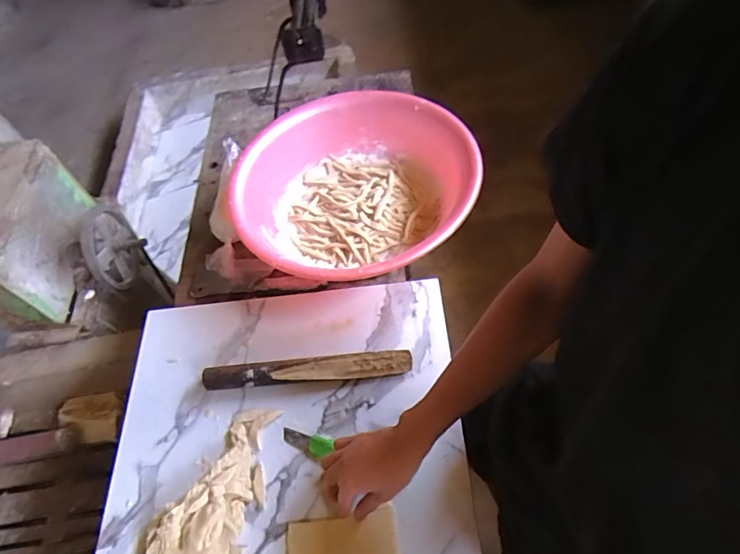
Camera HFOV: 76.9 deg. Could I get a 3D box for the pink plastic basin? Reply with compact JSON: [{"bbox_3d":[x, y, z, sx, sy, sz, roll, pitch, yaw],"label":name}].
[{"bbox_3d":[-0.034,-0.158,0.824,0.385,0.151,0.407,-4,55,6],"label":"pink plastic basin"}]

